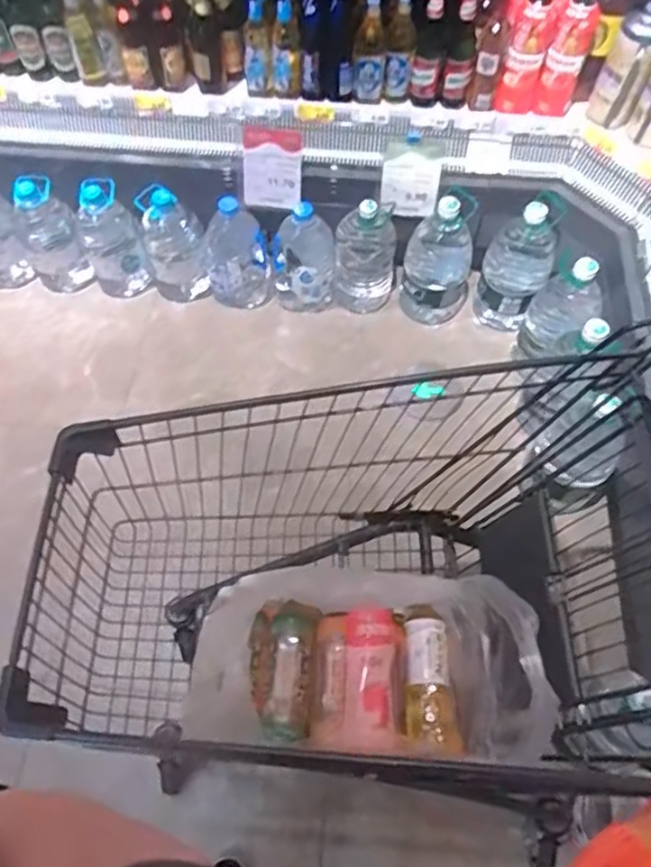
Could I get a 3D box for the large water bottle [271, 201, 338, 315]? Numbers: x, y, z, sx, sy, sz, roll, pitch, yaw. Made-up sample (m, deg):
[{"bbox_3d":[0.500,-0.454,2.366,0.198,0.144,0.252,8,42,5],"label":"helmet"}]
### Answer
[{"bbox_3d":[-0.056,-0.478,1.780,0.170,0.264,0.163,-1,61,-2],"label":"large water bottle"}]

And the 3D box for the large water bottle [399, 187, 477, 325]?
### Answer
[{"bbox_3d":[0.292,-0.444,1.698,0.182,0.318,0.147,12,61,5],"label":"large water bottle"}]

